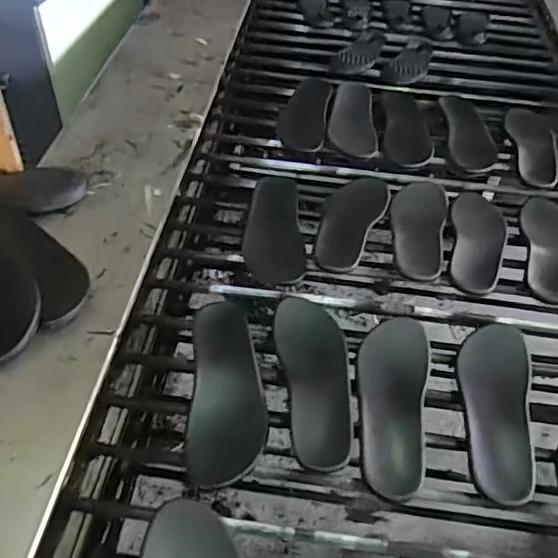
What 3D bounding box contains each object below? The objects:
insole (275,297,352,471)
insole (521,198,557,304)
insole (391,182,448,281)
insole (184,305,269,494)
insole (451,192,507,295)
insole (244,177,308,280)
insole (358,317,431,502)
[{"bbox_3d":[0.047,0.114,0.712,0.087,0.016,0.250,1,47,-4],"label":"insole"},{"bbox_3d":[0.434,-0.054,0.903,0.087,0.020,0.246,13,47,8],"label":"insole"},{"bbox_3d":[0.224,-0.088,0.925,0.087,0.022,0.253,13,47,7],"label":"insole"},{"bbox_3d":[-0.063,0.130,0.707,0.087,0.024,0.242,1,47,-4],"label":"insole"},{"bbox_3d":[0.315,-0.069,0.905,0.085,0.016,0.260,16,48,10],"label":"insole"},{"bbox_3d":[-0.006,-0.084,0.897,0.090,0.038,0.205,3,47,-2],"label":"insole"},{"bbox_3d":[0.138,0.138,0.695,0.088,0.031,0.252,13,47,8],"label":"insole"}]

